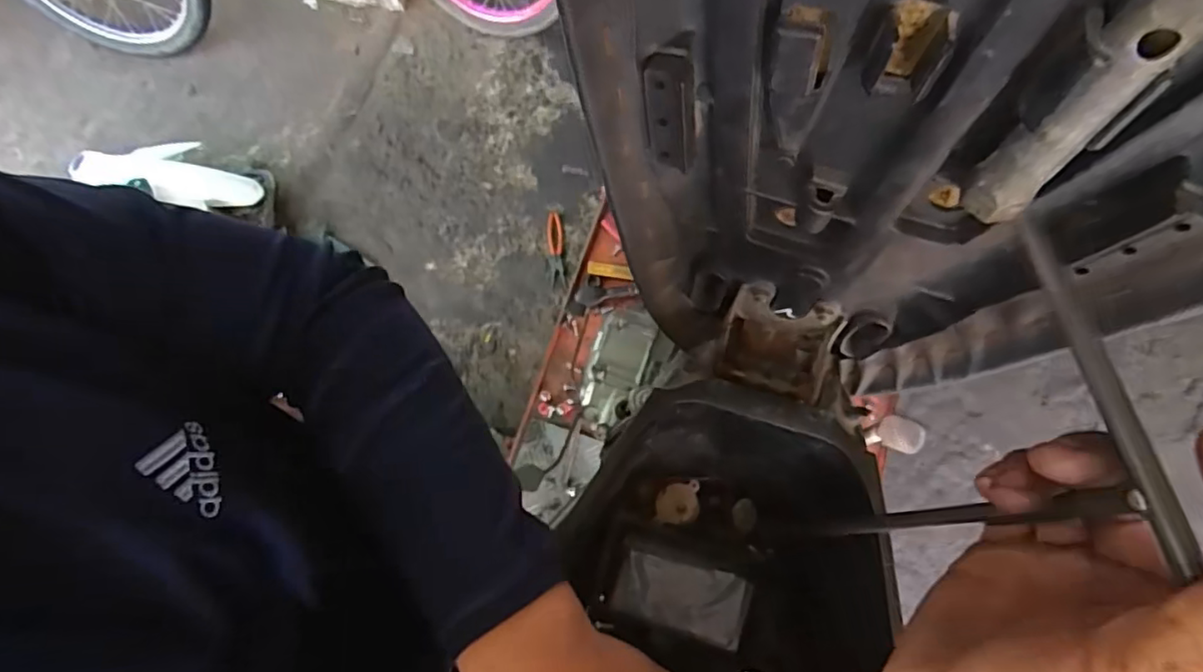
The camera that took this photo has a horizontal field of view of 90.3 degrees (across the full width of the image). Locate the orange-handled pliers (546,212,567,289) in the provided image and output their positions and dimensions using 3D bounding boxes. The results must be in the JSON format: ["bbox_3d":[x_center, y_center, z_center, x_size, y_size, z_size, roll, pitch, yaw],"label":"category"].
[{"bbox_3d":[-0.120,-0.224,1.585,0.039,0.023,0.200,-6,86,-1],"label":"orange-handled pliers"}]

